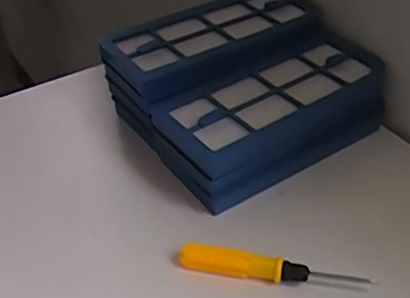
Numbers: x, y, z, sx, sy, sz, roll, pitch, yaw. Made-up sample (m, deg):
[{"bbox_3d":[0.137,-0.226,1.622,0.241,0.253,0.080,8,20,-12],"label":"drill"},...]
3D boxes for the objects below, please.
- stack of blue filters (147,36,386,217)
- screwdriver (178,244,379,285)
[{"bbox_3d":[0.059,-0.027,0.491,0.205,0.059,0.090,-23,45,-25],"label":"stack of blue filters"},{"bbox_3d":[0.047,0.086,0.393,0.131,0.016,0.019,8,41,13],"label":"screwdriver"}]

